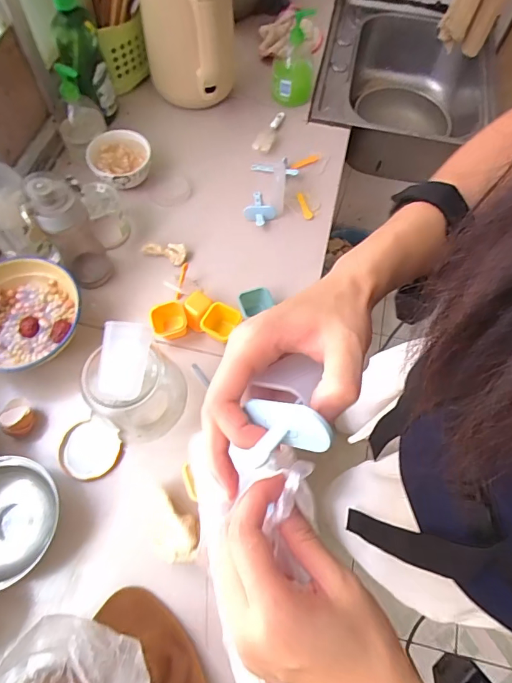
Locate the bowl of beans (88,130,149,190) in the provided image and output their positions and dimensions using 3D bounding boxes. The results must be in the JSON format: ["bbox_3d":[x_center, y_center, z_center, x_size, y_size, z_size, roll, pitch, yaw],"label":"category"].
[{"bbox_3d":[-0.251,-0.335,0.773,0.112,0.042,0.112,-4,66,-5],"label":"bowl of beans"}]

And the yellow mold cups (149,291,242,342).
[{"bbox_3d":[-0.094,-0.036,0.659,0.136,0.044,0.078,8,66,1],"label":"yellow mold cups"}]

